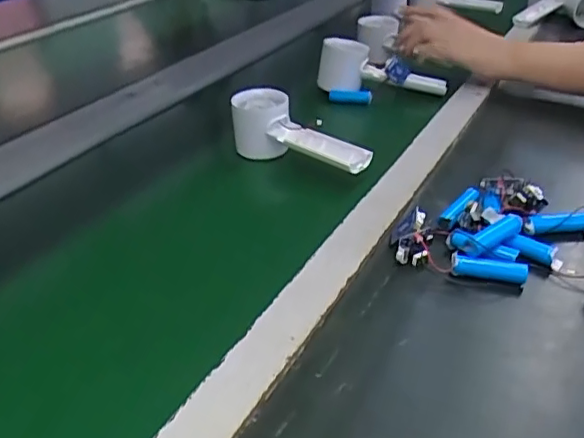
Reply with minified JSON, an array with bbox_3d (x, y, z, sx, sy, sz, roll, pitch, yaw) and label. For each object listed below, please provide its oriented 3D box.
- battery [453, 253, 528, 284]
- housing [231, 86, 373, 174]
[{"bbox_3d":[0.140,0.036,0.408,0.051,0.016,0.013,10,40,10],"label":"battery"},{"bbox_3d":[0.009,-0.081,0.550,0.144,0.056,0.044,27,46,28],"label":"housing"}]

